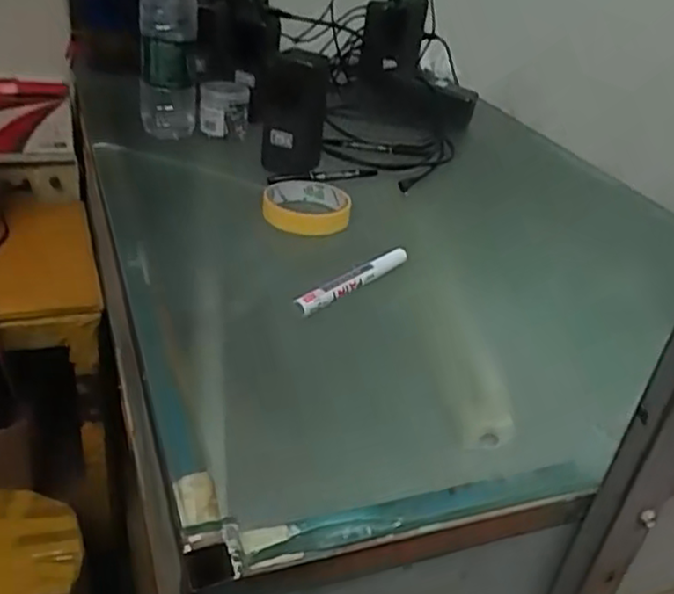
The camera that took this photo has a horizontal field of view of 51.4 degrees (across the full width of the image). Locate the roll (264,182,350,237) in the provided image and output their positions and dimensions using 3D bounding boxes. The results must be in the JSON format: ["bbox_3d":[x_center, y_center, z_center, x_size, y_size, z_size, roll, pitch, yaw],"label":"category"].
[{"bbox_3d":[-0.031,-0.095,0.726,0.087,0.025,0.087,5,32,-3],"label":"roll"}]

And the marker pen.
[{"bbox_3d":[0.013,-0.015,0.603,0.018,0.019,0.149,29,38,30],"label":"marker pen"}]

